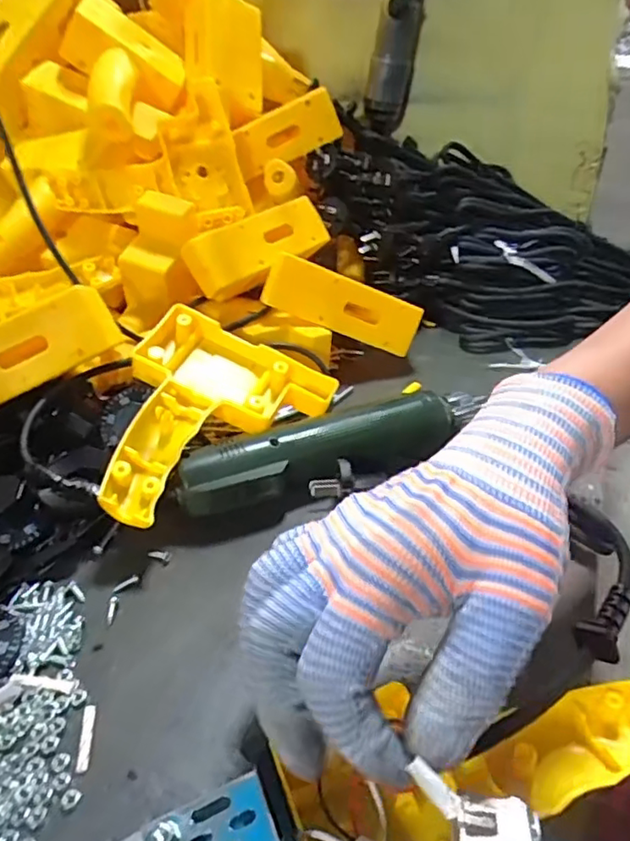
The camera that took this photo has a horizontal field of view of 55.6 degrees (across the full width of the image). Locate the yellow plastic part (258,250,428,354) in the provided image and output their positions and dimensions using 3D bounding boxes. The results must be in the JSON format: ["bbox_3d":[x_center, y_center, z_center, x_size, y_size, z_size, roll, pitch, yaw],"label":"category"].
[{"bbox_3d":[0.023,-0.092,0.475,0.125,0.043,0.009,19,5,-13],"label":"yellow plastic part"}]

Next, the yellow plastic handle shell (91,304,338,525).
[{"bbox_3d":[-0.086,-0.012,0.390,0.126,0.044,0.168,37,50,20],"label":"yellow plastic handle shell"}]

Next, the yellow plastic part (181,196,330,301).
[{"bbox_3d":[-0.045,-0.141,0.482,0.125,0.045,0.030,-33,10,-32],"label":"yellow plastic part"}]

